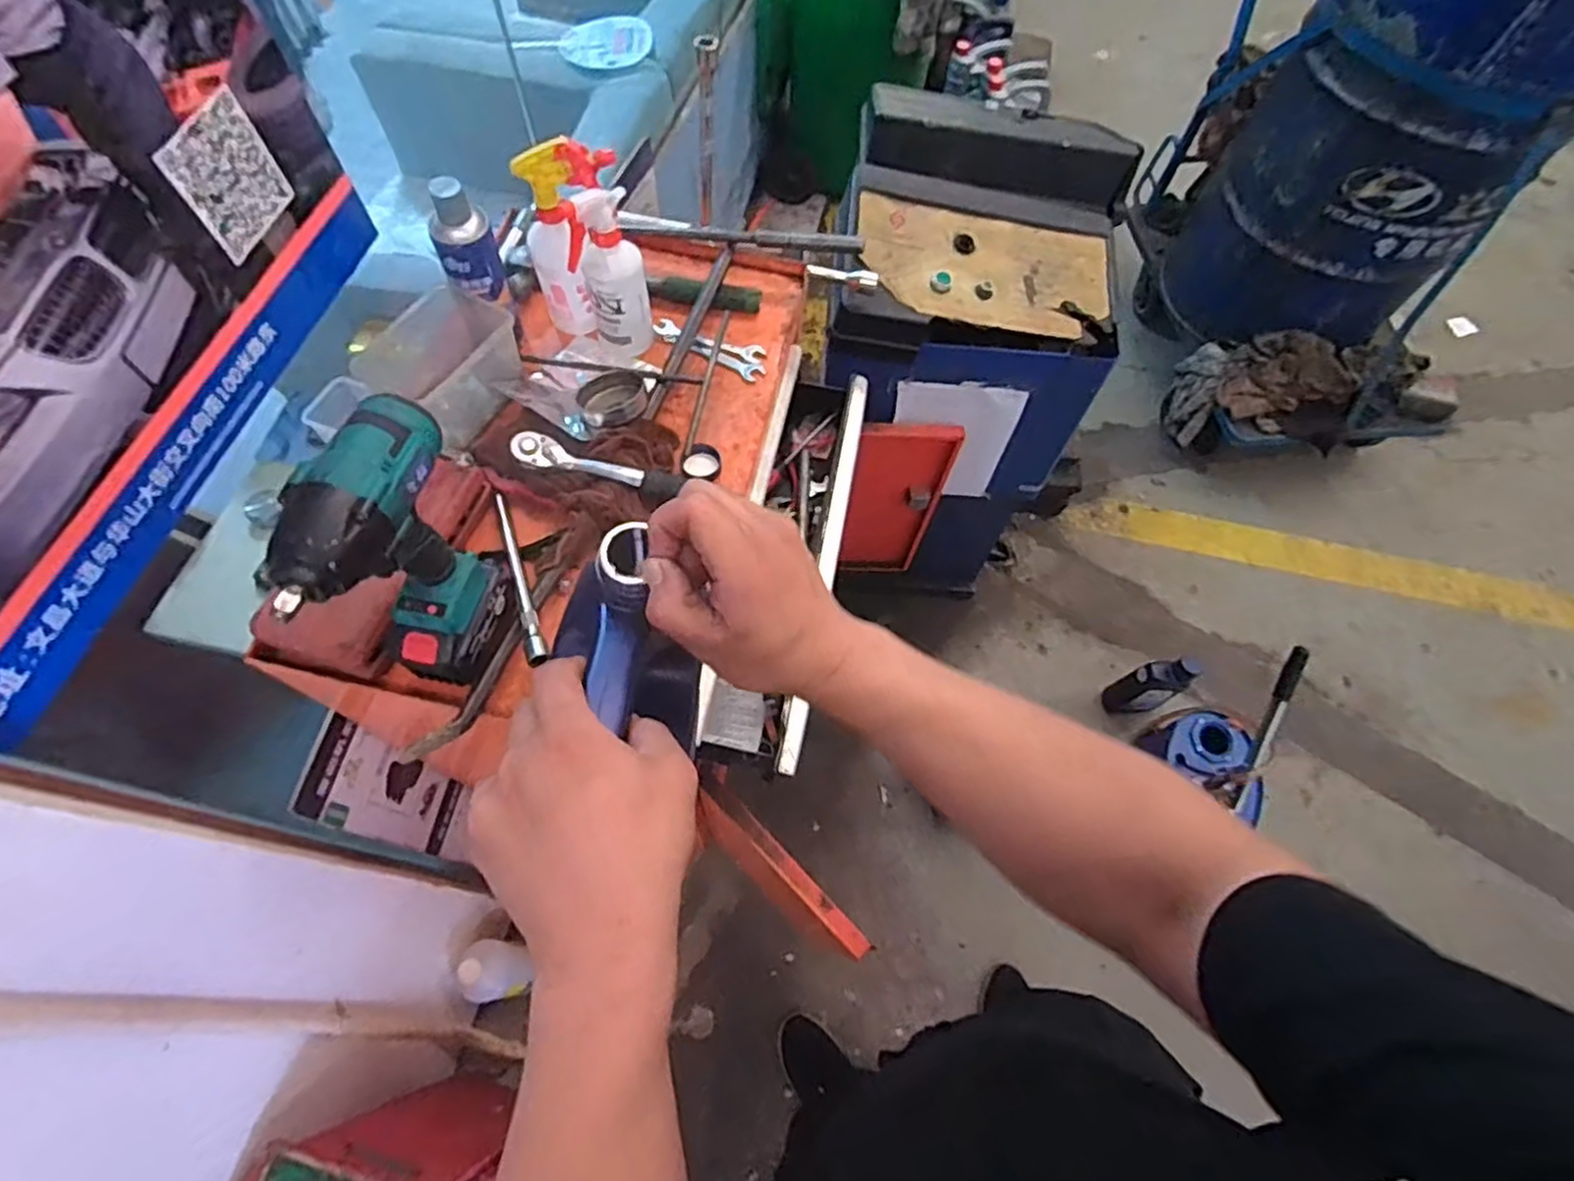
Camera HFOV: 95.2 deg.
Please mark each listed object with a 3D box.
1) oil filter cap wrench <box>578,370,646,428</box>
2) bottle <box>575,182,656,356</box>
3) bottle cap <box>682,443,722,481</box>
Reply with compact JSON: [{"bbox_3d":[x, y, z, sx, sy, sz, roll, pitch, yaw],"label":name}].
[{"bbox_3d":[-0.206,-0.226,0.849,0.077,0.024,0.065,-10,64,-7],"label":"oil filter cap wrench"},{"bbox_3d":[-0.197,-0.356,0.827,0.068,0.195,0.062,-16,65,-10],"label":"bottle"},{"bbox_3d":[-0.099,-0.151,0.842,0.044,0.013,0.042,1,64,-2],"label":"bottle cap"}]

